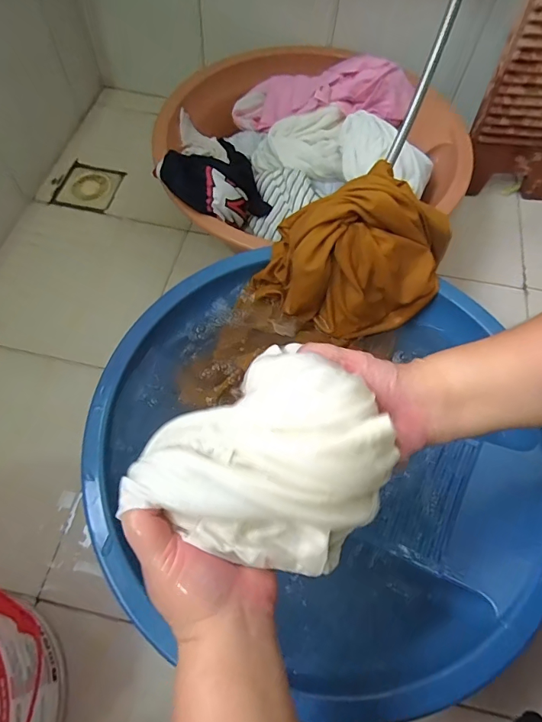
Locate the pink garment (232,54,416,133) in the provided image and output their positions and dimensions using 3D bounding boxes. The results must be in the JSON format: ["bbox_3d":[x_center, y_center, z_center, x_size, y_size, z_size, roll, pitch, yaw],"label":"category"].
[{"bbox_3d":[0.081,-0.443,0.722,0.297,0.080,0.129,4,62,17],"label":"pink garment"}]

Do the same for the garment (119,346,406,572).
[{"bbox_3d":[0.001,0.057,0.260,0.132,0.057,0.124,29,65,11],"label":"garment"}]

